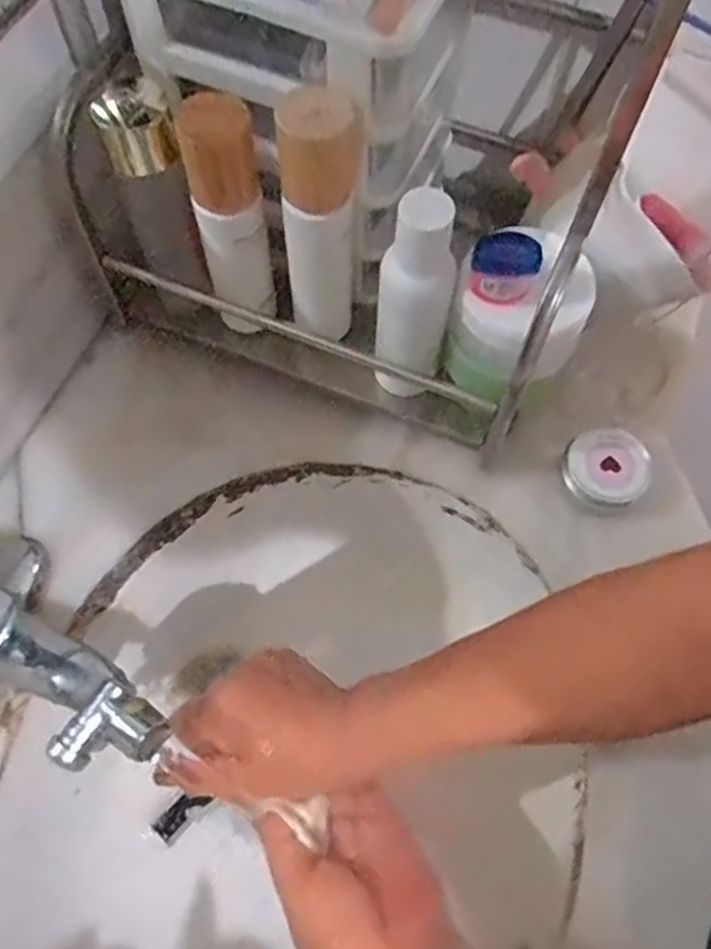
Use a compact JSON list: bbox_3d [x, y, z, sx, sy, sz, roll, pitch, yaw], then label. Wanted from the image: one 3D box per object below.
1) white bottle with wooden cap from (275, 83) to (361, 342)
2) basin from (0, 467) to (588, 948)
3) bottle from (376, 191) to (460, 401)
[{"bbox_3d":[-0.020,-0.146,0.415,0.041,0.160,0.037,3,67,0],"label":"white bottle with wooden cap"},{"bbox_3d":[-0.042,0.214,0.514,0.344,0.161,0.420,24,68,8],"label":"basin"},{"bbox_3d":[0.036,-0.098,0.418,0.039,0.143,0.034,21,68,7],"label":"bottle"}]

